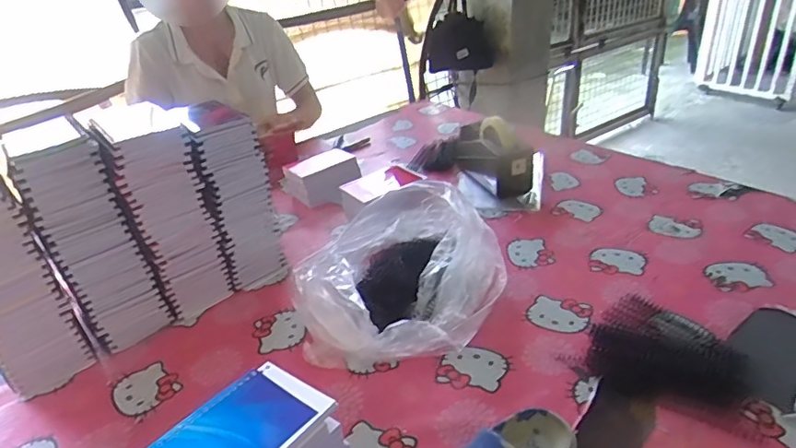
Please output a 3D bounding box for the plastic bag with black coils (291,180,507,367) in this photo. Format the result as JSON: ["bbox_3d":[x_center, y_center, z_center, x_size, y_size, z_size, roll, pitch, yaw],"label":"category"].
[{"bbox_3d":[-0.003,0.062,0.721,0.279,0.127,0.284,6,31,18],"label":"plastic bag with black coils"}]

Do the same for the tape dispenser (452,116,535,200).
[{"bbox_3d":[0.186,-0.149,1.058,0.078,0.127,0.225,-15,31,-17],"label":"tape dispenser"}]

